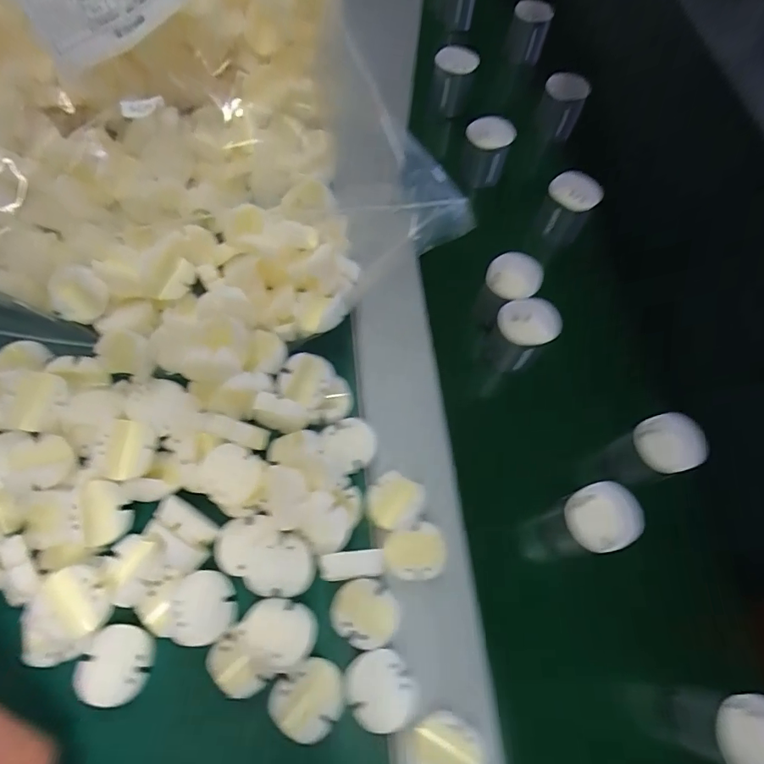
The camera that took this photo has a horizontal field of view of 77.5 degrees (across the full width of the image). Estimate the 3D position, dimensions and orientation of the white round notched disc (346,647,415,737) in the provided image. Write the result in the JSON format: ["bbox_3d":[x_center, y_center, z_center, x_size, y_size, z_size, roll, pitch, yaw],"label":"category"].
[{"bbox_3d":[-0.001,0.124,0.191,0.025,0.004,0.028,-32,71,-16],"label":"white round notched disc"}]

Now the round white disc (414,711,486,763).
[{"bbox_3d":[0.027,0.146,0.186,0.028,0.005,0.025,28,67,9],"label":"round white disc"}]

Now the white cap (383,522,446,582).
[{"bbox_3d":[0.015,0.078,0.216,0.029,0.005,0.023,-18,67,-11],"label":"white cap"}]

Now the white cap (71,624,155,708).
[{"bbox_3d":[-0.107,0.113,0.190,0.026,0.004,0.028,1,65,-3],"label":"white cap"}]

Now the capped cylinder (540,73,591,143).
[{"bbox_3d":[0.132,-0.203,0.354,0.030,0.039,0.034,21,66,7],"label":"capped cylinder"}]

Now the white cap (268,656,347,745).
[{"bbox_3d":[-0.029,0.131,0.197,0.029,0.016,0.025,-31,70,-16],"label":"white cap"}]

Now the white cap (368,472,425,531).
[{"bbox_3d":[0.006,0.055,0.222,0.028,0.004,0.023,-41,74,-19],"label":"white cap"}]

